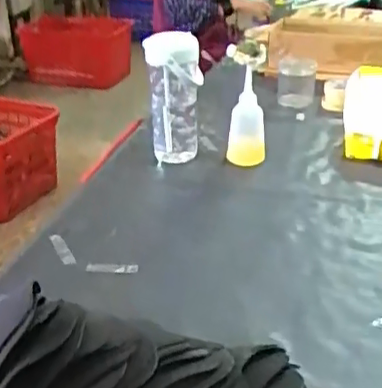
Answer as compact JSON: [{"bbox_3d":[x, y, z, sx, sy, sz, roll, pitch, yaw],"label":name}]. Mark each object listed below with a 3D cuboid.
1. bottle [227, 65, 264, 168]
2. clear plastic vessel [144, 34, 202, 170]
[{"bbox_3d":[0.096,-0.119,1.063,0.062,0.161,0.045,-1,28,1],"label":"bottle"},{"bbox_3d":[-0.030,-0.153,1.055,0.089,0.230,0.079,-4,28,-3],"label":"clear plastic vessel"}]

